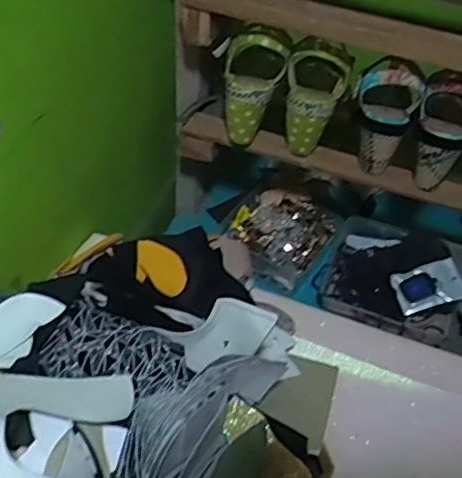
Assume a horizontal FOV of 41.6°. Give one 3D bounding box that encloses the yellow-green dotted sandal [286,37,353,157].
[{"bbox_3d":[0.109,-0.185,0.792,0.075,0.145,0.103,10,47,4],"label":"yellow-green dotted sandal"}]

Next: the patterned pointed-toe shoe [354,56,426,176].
[{"bbox_3d":[0.194,-0.156,0.774,0.082,0.138,0.077,18,48,11],"label":"patterned pointed-toe shoe"}]

